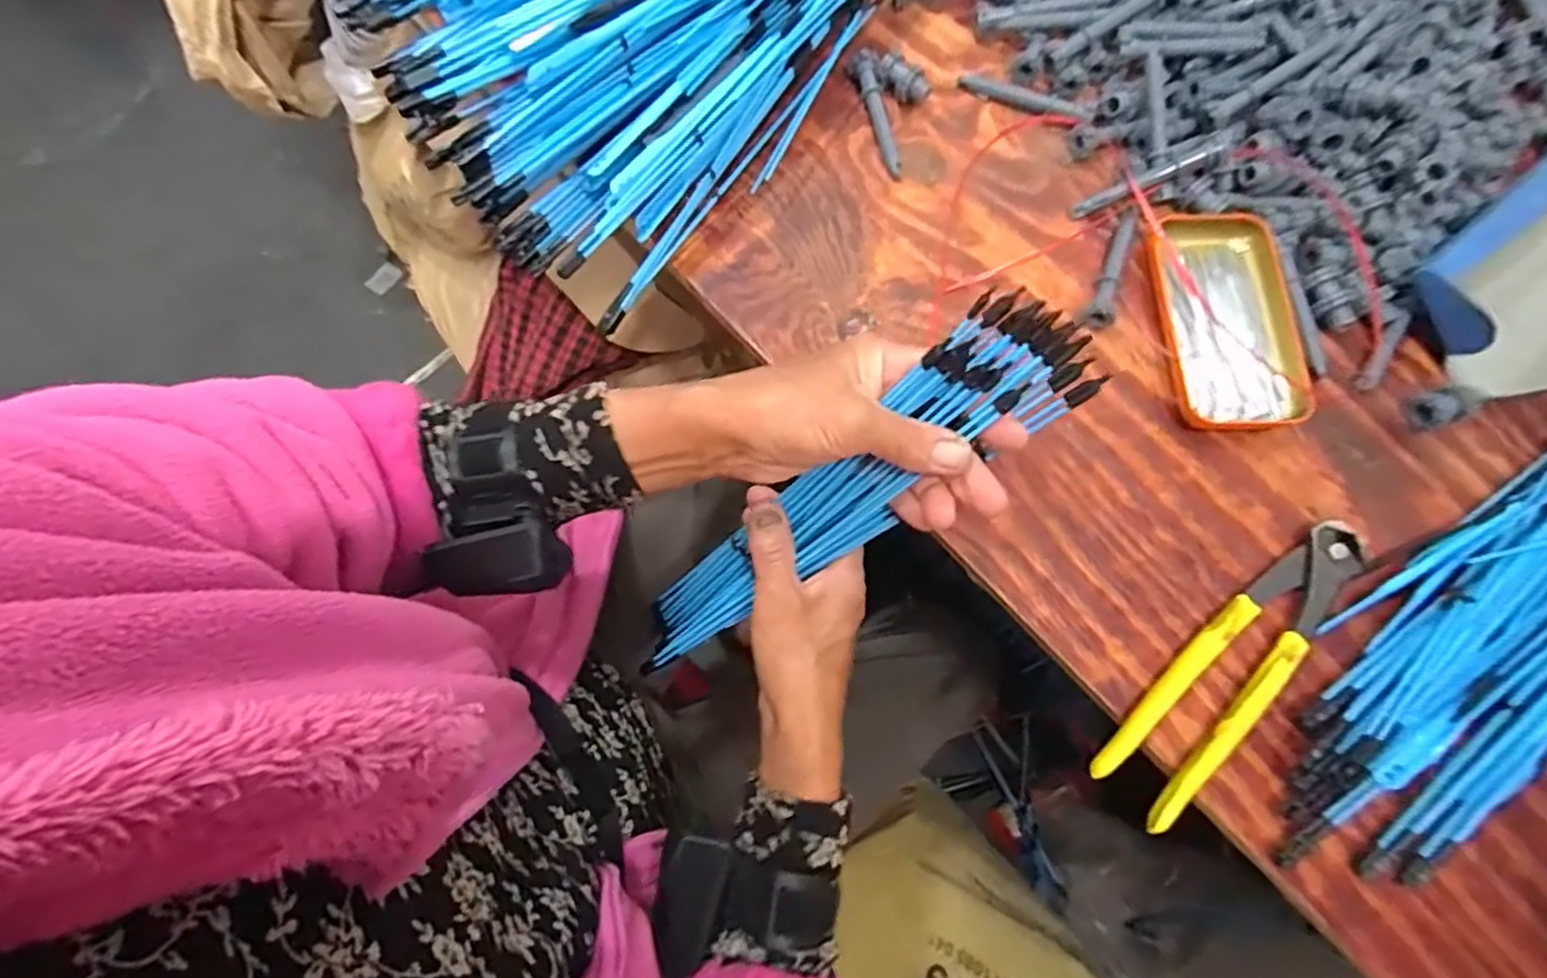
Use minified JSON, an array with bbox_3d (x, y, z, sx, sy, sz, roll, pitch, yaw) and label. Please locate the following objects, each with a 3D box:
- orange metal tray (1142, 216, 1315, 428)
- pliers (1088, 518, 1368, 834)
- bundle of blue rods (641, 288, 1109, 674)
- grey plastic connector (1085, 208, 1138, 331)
[{"bbox_3d":[0.289,-0.108,0.453,0.088,0.018,0.148,-6,73,-3],"label":"orange metal tray"},{"bbox_3d":[0.254,0.094,0.394,0.201,0.015,0.046,-43,79,-12],"label":"pliers"},{"bbox_3d":[0.027,0.014,0.411,0.054,0.326,0.059,-11,67,-51],"label":"bundle of blue rods"},{"bbox_3d":[0.220,-0.143,0.464,0.015,0.015,0.092,21,74,5],"label":"grey plastic connector"}]

